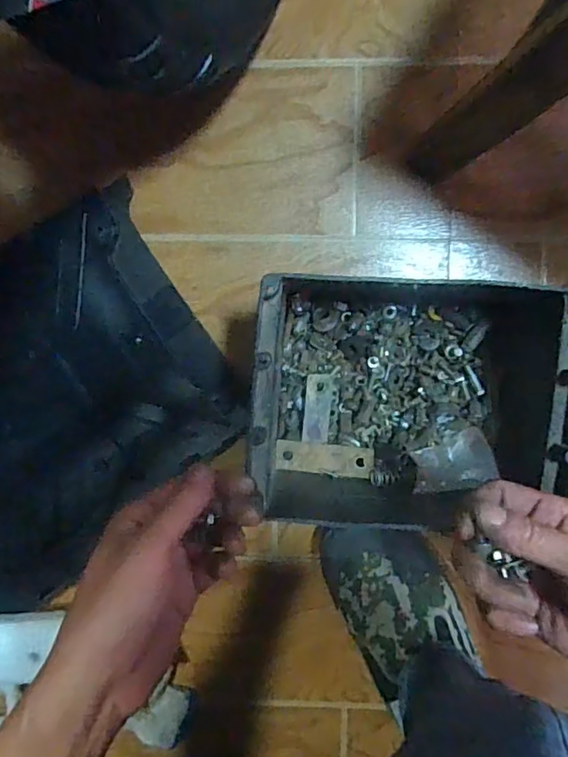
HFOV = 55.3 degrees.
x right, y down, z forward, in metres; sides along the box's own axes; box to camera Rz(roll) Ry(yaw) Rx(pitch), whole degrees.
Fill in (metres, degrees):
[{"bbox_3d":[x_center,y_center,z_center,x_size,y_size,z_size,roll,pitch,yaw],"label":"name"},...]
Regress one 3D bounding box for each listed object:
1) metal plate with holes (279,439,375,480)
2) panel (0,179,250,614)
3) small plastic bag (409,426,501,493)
[{"bbox_3d":[0.034,0.068,0.457,0.081,0.005,0.025,5,86,11],"label":"metal plate with holes"},{"bbox_3d":[-0.250,0.047,0.499,0.385,0.041,0.296,-28,96,4],"label":"panel"},{"bbox_3d":[0.138,0.067,0.442,0.063,0.057,0.007,-10,133,10],"label":"small plastic bag"}]

